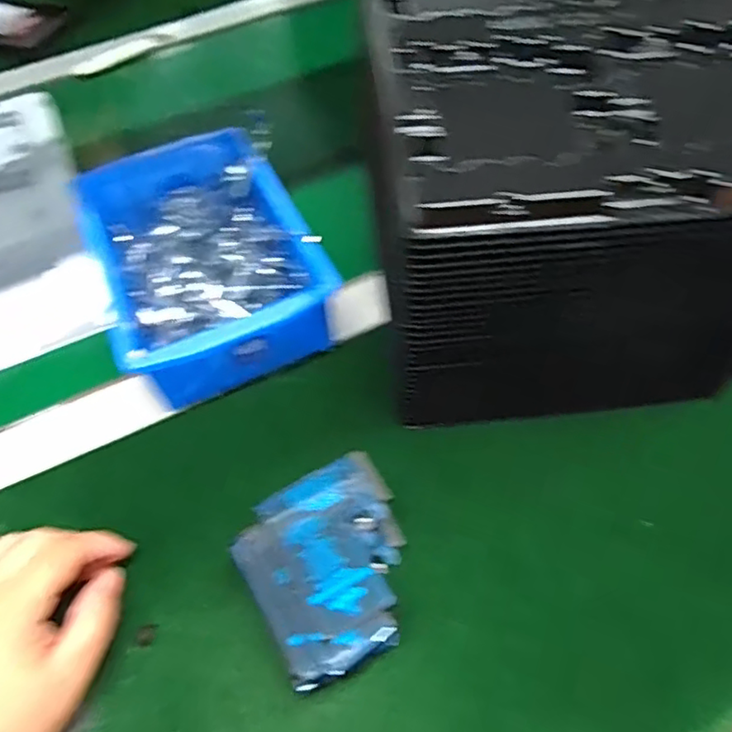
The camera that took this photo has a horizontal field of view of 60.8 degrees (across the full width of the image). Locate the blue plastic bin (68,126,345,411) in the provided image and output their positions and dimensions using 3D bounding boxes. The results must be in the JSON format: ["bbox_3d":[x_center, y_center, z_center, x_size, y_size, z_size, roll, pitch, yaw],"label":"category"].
[{"bbox_3d":[-0.116,-0.080,0.444,0.125,0.059,0.208,-24,57,-11],"label":"blue plastic bin"}]

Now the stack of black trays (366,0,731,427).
[{"bbox_3d":[0.117,-0.133,0.394,0.208,0.162,0.275,-5,56,0],"label":"stack of black trays"}]

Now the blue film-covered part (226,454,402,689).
[{"bbox_3d":[-0.014,0.105,0.316,0.081,0.048,0.087,-27,58,-13],"label":"blue film-covered part"}]

